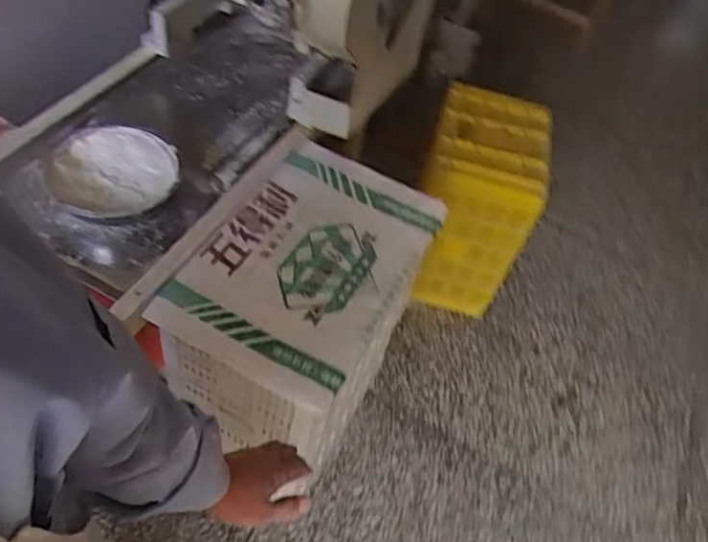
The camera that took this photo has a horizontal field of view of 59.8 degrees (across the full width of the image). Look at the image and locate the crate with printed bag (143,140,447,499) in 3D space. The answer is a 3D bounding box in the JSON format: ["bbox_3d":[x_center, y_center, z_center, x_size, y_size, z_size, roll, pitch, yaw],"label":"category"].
[{"bbox_3d":[-0.086,0.029,1.152,0.326,0.275,0.480,27,58,14],"label":"crate with printed bag"}]

